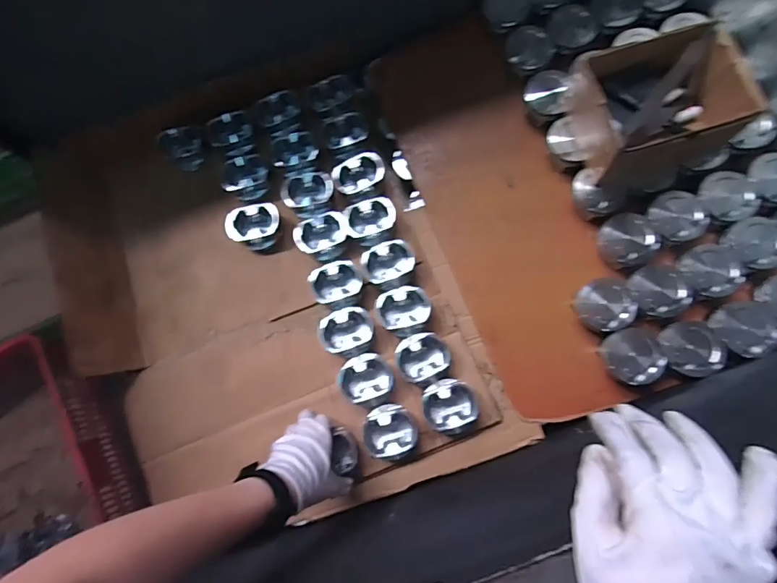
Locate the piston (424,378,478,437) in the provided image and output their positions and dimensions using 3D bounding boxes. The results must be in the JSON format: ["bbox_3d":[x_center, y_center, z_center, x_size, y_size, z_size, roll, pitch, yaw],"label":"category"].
[{"bbox_3d":[0.090,0.167,0.626,0.074,0.044,0.083,-31,81,-1],"label":"piston"}]

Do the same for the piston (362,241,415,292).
[{"bbox_3d":[0.002,-0.039,0.682,0.079,0.042,0.071,-12,81,2],"label":"piston"}]

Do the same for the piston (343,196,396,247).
[{"bbox_3d":[-0.026,-0.110,0.704,0.078,0.052,0.068,-16,81,1],"label":"piston"}]

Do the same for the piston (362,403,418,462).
[{"bbox_3d":[0.004,0.200,0.629,0.076,0.044,0.071,2,81,4],"label":"piston"}]

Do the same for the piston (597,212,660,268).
[{"bbox_3d":[0.349,-0.075,0.648,0.073,0.056,0.079,-1,81,4],"label":"piston"}]

